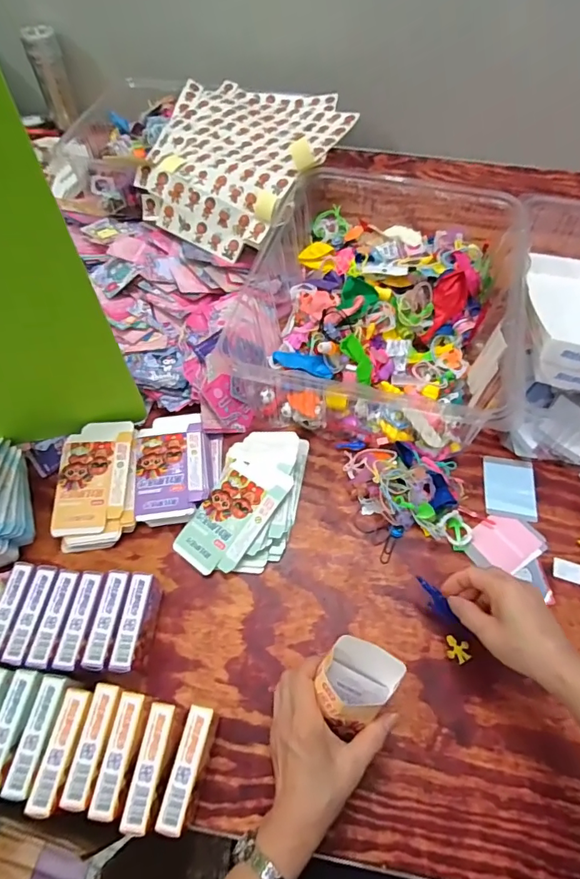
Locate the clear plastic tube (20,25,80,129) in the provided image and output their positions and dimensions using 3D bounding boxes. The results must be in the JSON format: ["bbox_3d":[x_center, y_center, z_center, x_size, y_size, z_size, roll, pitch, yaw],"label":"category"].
[{"bbox_3d":[-0.523,-0.794,1.052,0.067,0.182,0.062,-21,60,-11],"label":"clear plastic tube"}]

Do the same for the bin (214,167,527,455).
[{"bbox_3d":[0.120,-0.205,0.697,0.379,0.117,0.432,12,59,8],"label":"bin"}]

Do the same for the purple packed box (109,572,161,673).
[{"bbox_3d":[-0.156,0.194,0.499,0.024,0.066,0.096,5,59,4],"label":"purple packed box"}]

